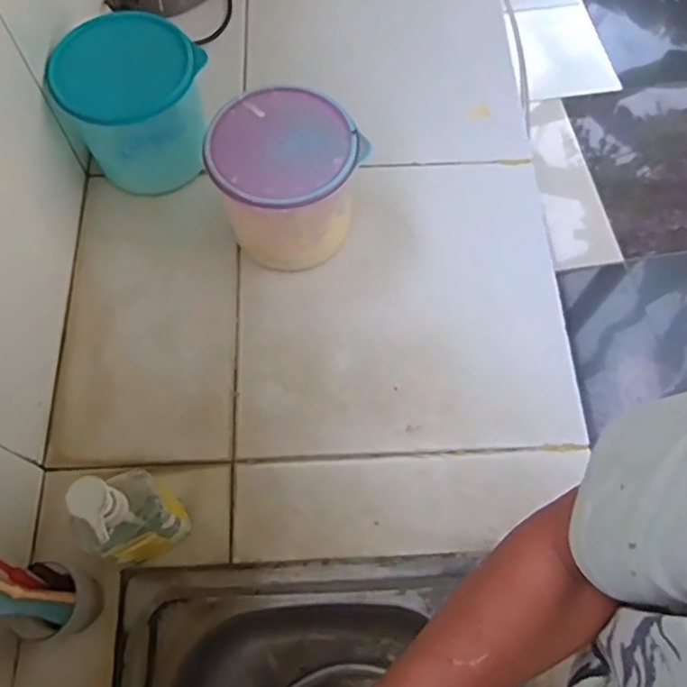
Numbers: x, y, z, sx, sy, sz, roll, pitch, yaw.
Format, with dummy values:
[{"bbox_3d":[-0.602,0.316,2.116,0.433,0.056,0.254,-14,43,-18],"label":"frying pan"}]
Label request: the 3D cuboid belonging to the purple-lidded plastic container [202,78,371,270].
[{"bbox_3d":[-0.066,-0.183,0.739,0.150,0.136,0.151,0,67,-1],"label":"purple-lidded plastic container"}]

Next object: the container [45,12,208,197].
[{"bbox_3d":[-0.257,-0.297,0.805,0.153,0.154,0.156,14,67,5],"label":"container"}]

